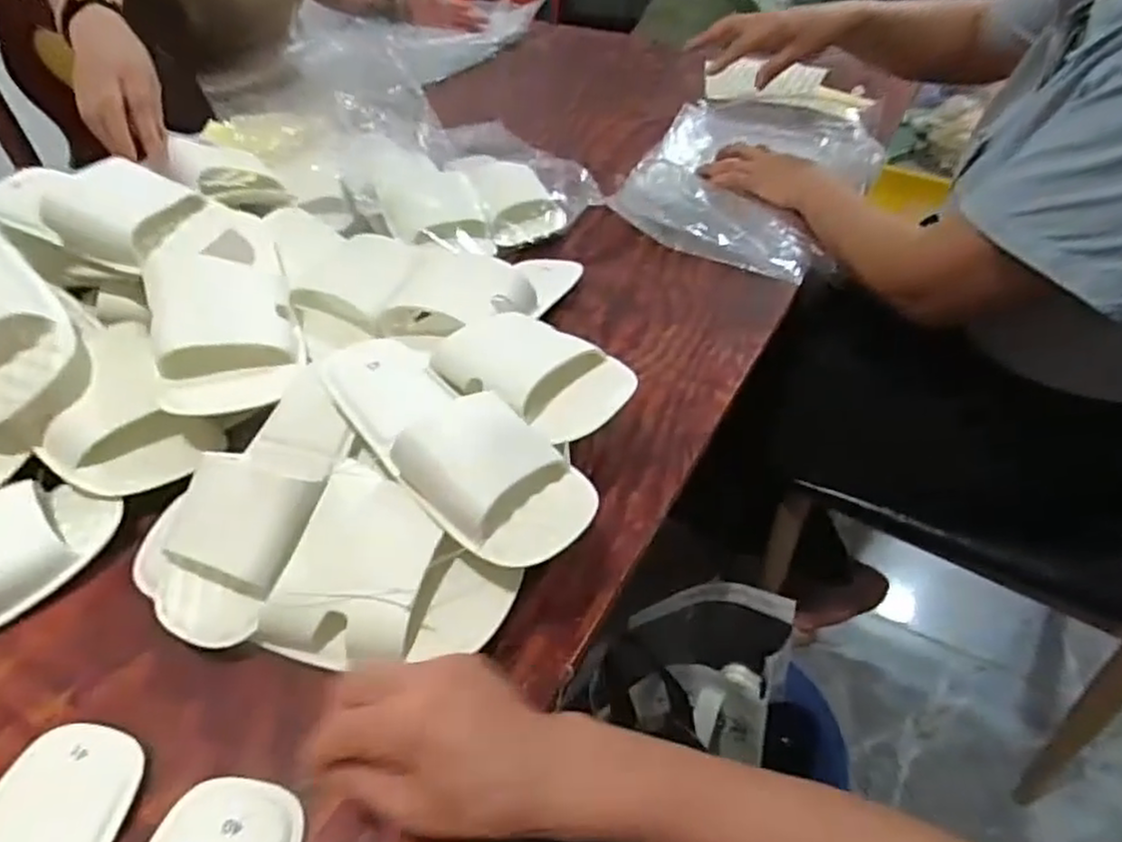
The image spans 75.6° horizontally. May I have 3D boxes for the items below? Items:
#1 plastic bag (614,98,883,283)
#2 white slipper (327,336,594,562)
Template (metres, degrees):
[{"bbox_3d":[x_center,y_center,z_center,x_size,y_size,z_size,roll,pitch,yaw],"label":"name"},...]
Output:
[{"bbox_3d":[0.241,-0.318,0.908,0.266,0.053,0.394,18,46,20],"label":"plastic bag"},{"bbox_3d":[-0.076,0.009,0.478,0.220,0.043,0.092,29,50,29],"label":"white slipper"}]

